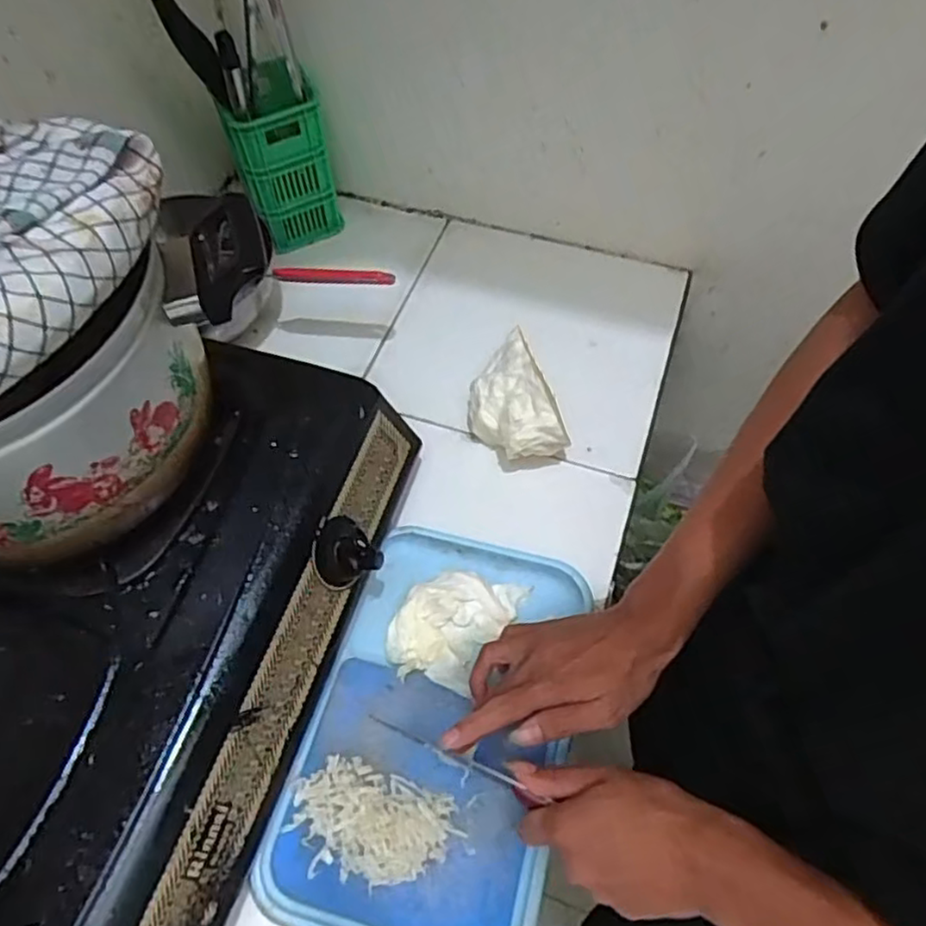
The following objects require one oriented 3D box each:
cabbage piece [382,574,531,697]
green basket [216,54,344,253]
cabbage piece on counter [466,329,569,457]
[{"bbox_3d":[-0.008,0.137,0.574,0.101,0.025,0.099,10,59,8],"label":"cabbage piece"},{"bbox_3d":[-0.209,-0.349,0.795,0.097,0.186,0.091,-21,60,-11],"label":"green basket"},{"bbox_3d":[0.045,-0.049,0.671,0.068,0.091,0.119,-20,60,-10],"label":"cabbage piece on counter"}]

